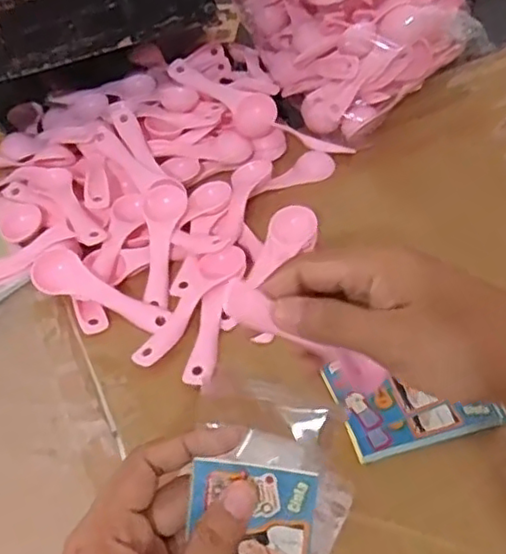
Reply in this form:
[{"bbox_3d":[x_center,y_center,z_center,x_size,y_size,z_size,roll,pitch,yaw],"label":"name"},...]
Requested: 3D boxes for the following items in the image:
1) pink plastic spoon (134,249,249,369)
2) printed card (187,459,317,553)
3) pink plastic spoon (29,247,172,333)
[{"bbox_3d":[-0.041,0.020,0.450,0.034,0.013,0.109,23,57,19],"label":"pink plastic spoon"},{"bbox_3d":[-0.001,0.134,0.308,0.058,0.006,0.089,3,96,4],"label":"printed card"},{"bbox_3d":[-0.111,0.012,0.462,0.105,0.016,0.029,26,56,2],"label":"pink plastic spoon"}]

